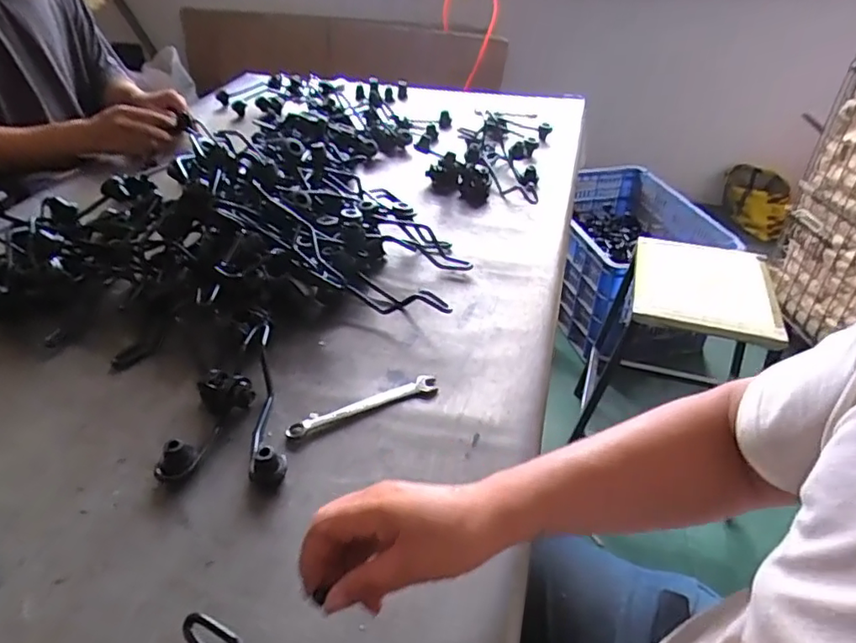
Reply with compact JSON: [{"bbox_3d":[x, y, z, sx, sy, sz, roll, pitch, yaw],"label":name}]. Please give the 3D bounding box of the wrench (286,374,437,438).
[{"bbox_3d":[-0.067,0.087,0.606,0.168,0.010,0.024,-18,42,-22],"label":"wrench"}]

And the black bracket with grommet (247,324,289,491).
[{"bbox_3d":[-0.167,0.081,0.586,0.031,0.038,0.190,-8,40,-11],"label":"black bracket with grommet"}]

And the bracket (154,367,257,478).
[{"bbox_3d":[-0.214,0.099,0.567,0.056,0.035,0.134,5,39,5],"label":"bracket"}]

